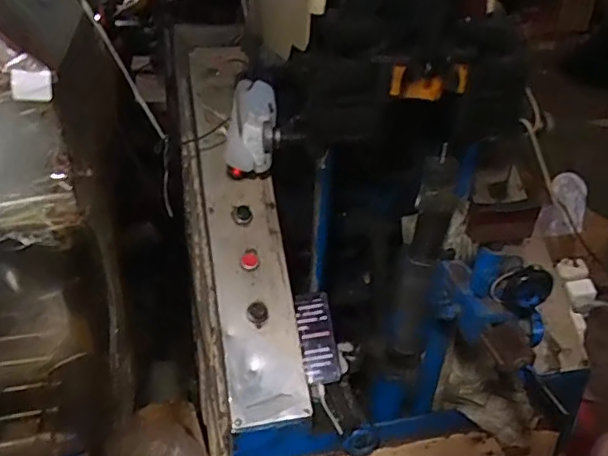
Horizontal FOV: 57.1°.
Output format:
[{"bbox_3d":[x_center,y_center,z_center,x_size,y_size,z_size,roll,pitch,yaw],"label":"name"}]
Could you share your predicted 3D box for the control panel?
[{"bbox_3d":[-0.110,-0.025,0.973,0.130,0.700,0.058,-7,-18,-18],"label":"control panel"}]

